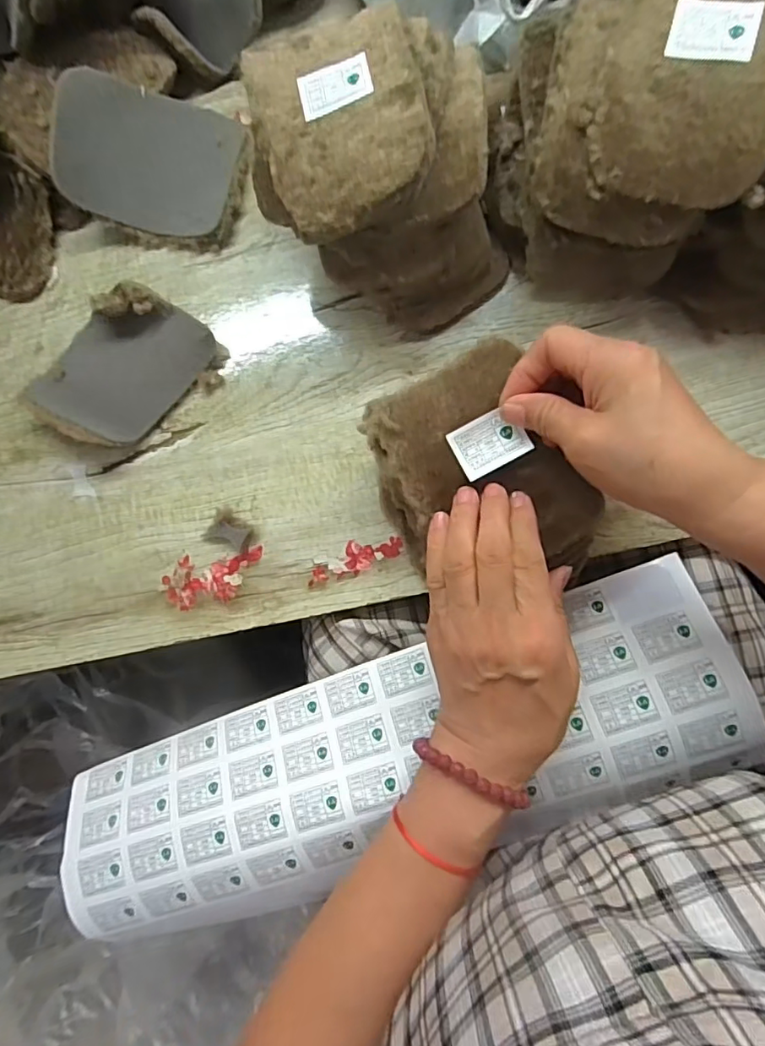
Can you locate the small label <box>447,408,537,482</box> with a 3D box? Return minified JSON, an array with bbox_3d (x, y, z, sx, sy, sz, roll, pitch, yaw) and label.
[{"bbox_3d":[0.060,-0.045,0.306,0.039,0.004,0.030,-28,90,5],"label":"small label"}]

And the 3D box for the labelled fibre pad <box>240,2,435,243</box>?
[{"bbox_3d":[-0.024,-0.225,0.296,0.088,0.021,0.124,-17,83,3],"label":"labelled fibre pad"}]

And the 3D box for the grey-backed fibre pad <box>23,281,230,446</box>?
[{"bbox_3d":[-0.184,-0.111,0.379,0.125,0.034,0.096,-35,81,1],"label":"grey-backed fibre pad"}]

